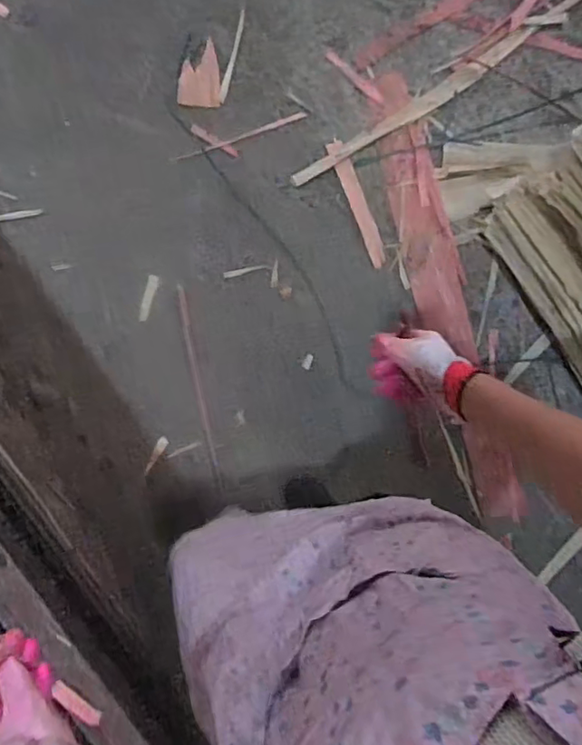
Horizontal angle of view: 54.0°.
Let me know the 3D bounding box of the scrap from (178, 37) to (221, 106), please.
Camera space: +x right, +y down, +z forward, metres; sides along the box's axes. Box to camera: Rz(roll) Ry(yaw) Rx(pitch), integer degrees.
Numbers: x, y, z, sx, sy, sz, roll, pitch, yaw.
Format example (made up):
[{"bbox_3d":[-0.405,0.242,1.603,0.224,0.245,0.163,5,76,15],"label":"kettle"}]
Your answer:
[{"bbox_3d":[-0.236,-0.762,1.458,0.107,0.007,0.148,-7,108,-17],"label":"scrap"}]

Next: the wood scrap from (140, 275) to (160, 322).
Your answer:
[{"bbox_3d":[-0.360,-0.187,1.440,0.026,0.007,0.117,19,86,-7],"label":"wood scrap"}]

